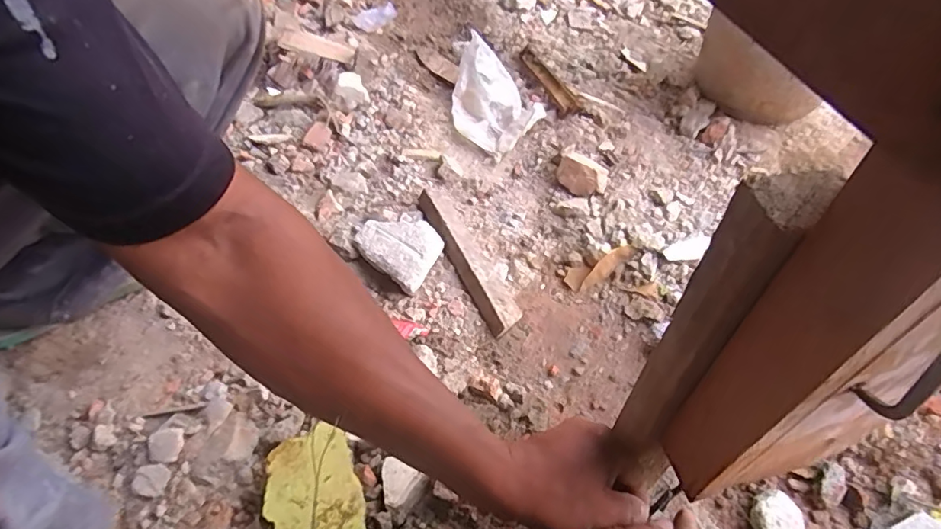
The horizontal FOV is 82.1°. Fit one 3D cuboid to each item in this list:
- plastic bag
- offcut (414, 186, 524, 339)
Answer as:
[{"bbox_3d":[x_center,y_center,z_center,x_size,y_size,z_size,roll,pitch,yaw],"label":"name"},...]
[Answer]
[{"bbox_3d":[0.028,-0.252,0.805,0.112,0.070,0.191,-19,55,-16],"label":"plastic bag"},{"bbox_3d":[-0.006,-0.009,0.647,0.039,0.023,0.215,-24,55,-17],"label":"offcut"}]

